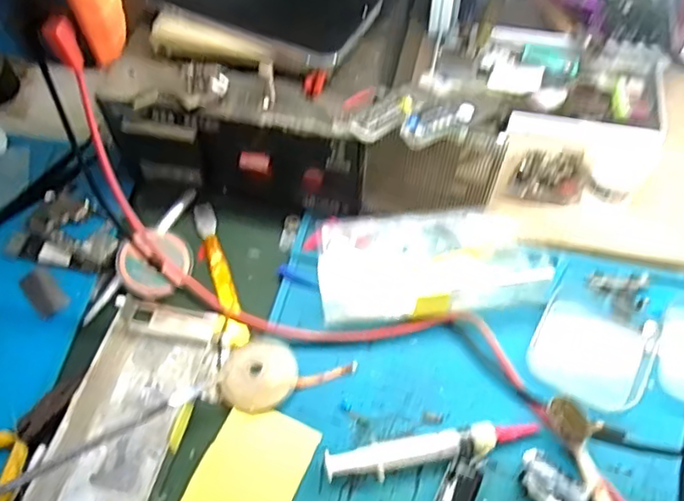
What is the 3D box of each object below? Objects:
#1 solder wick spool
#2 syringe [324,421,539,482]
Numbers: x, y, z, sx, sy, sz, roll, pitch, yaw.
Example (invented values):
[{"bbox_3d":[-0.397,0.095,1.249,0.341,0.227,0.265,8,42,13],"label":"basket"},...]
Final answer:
[{"bbox_3d":[-0.034,0.065,0.350,0.072,0.011,0.043,-22,59,-13],"label":"solder wick spool"},{"bbox_3d":[0.048,0.106,0.321,0.112,0.013,0.016,-9,57,-5],"label":"syringe"}]

